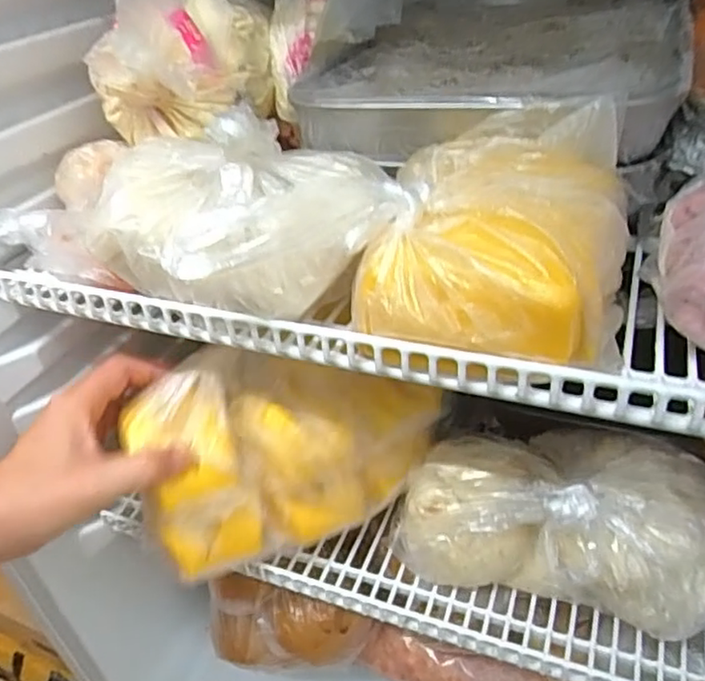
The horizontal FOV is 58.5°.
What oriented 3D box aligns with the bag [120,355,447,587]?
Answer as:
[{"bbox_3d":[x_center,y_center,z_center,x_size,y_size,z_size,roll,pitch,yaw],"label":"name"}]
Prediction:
[{"bbox_3d":[-0.036,0.064,0.392,0.181,0.108,0.068,-17,38,-12],"label":"bag"}]

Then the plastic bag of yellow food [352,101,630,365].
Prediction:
[{"bbox_3d":[0.057,-0.046,0.257,0.102,0.058,0.095,5,39,16],"label":"plastic bag of yellow food"}]

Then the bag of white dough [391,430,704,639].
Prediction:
[{"bbox_3d":[0.113,0.104,0.362,0.194,0.093,0.074,11,41,22],"label":"bag of white dough"}]

